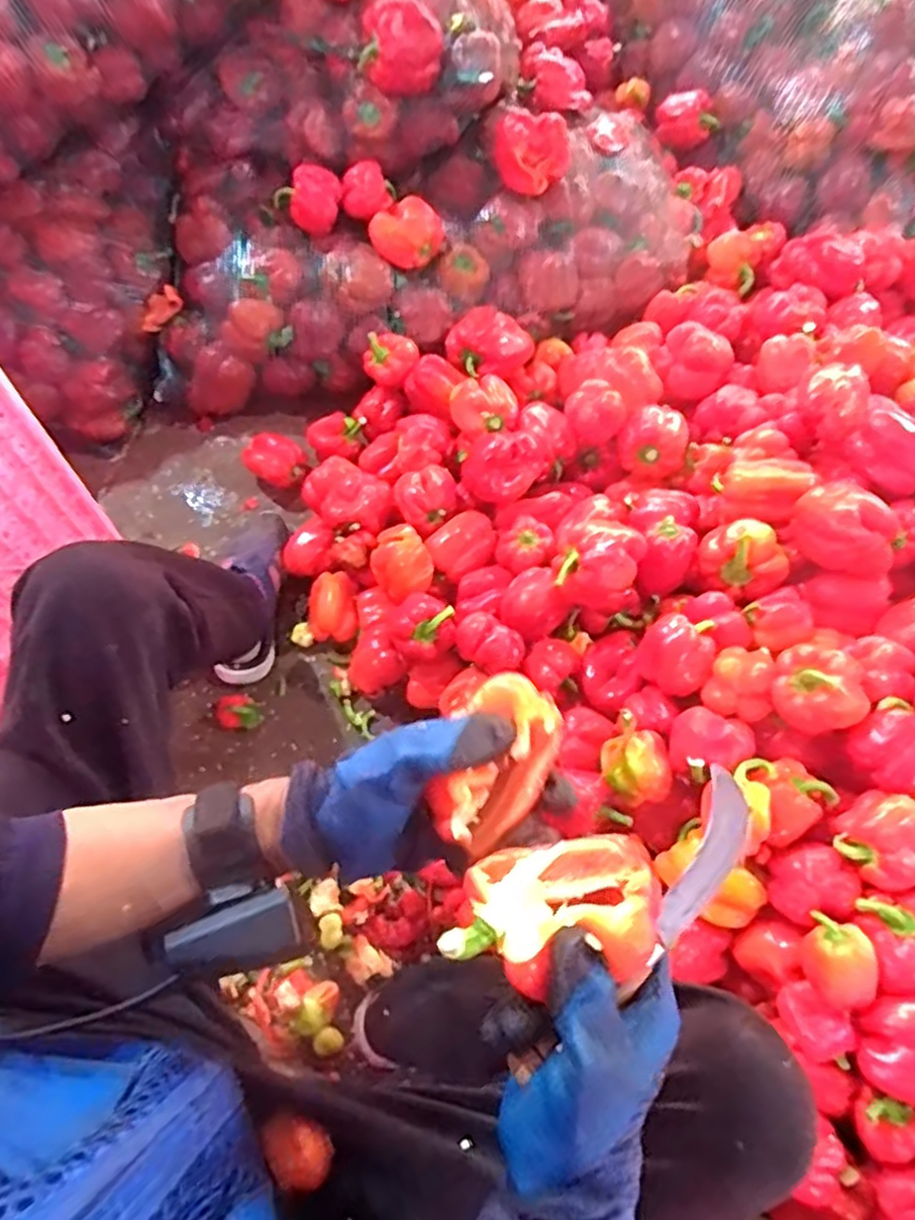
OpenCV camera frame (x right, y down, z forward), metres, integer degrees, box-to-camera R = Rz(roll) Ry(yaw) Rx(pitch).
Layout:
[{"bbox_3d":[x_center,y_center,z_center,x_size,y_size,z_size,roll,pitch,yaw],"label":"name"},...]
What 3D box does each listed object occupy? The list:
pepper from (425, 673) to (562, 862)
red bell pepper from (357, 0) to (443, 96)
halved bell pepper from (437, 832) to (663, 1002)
[{"bbox_3d":[0.023,0.085,0.388,0.052,0.039,0.091,21,67,9],"label":"pepper"},{"bbox_3d":[-0.074,-0.753,0.930,0.106,0.084,0.099,-3,65,-2],"label":"red bell pepper"},{"bbox_3d":[0.046,0.144,0.336,0.101,0.040,0.062,-5,65,-3],"label":"halved bell pepper"}]

